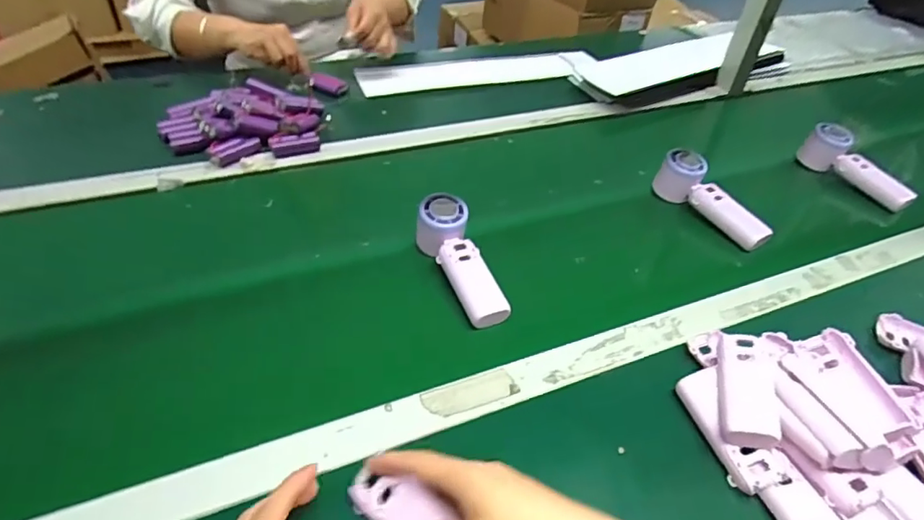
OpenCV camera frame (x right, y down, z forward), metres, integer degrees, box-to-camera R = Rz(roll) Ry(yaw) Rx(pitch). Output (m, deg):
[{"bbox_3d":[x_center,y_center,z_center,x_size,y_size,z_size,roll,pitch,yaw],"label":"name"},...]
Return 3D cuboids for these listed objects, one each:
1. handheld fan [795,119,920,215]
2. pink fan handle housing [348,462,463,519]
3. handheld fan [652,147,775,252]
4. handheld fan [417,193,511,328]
[{"bbox_3d":[0.602,-0.141,0.822,0.046,0.071,0.164,3,35,-46],"label":"handheld fan"},{"bbox_3d":[-0.036,0.182,0.381,0.038,0.035,0.106,-32,49,-32],"label":"pink fan handle housing"},{"bbox_3d":[0.334,-0.077,0.727,0.047,0.071,0.165,-24,50,-27],"label":"handheld fan"},{"bbox_3d":[-0.002,0.003,0.600,0.056,0.045,0.168,-16,59,-20],"label":"handheld fan"}]

